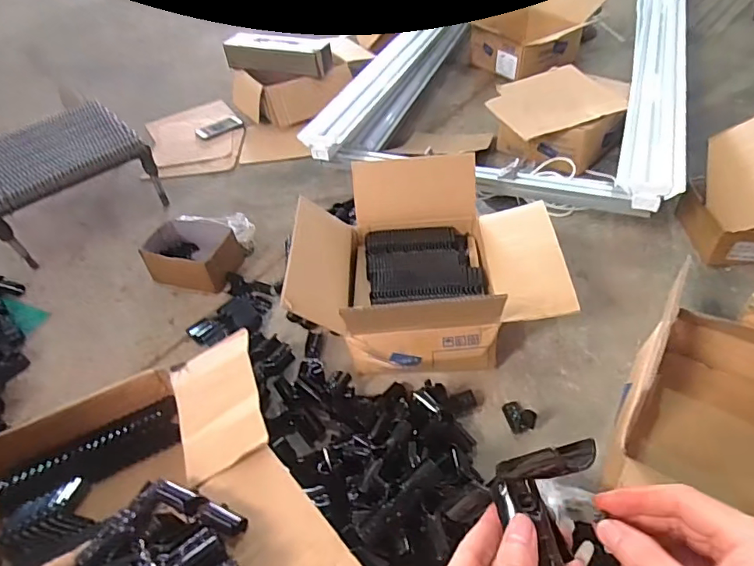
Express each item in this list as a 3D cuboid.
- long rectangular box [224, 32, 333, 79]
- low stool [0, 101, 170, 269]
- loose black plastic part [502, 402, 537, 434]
[{"bbox_3d":[-0.345,-0.781,1.712,0.395,0.093,0.122,15,48,20],"label":"long rectangular box"},{"bbox_3d":[-0.891,-0.303,1.416,0.411,0.214,0.395,-34,51,-26],"label":"low stool"},{"bbox_3d":[0.249,0.226,0.871,0.037,0.053,0.066,-12,45,-6],"label":"loose black plastic part"}]

